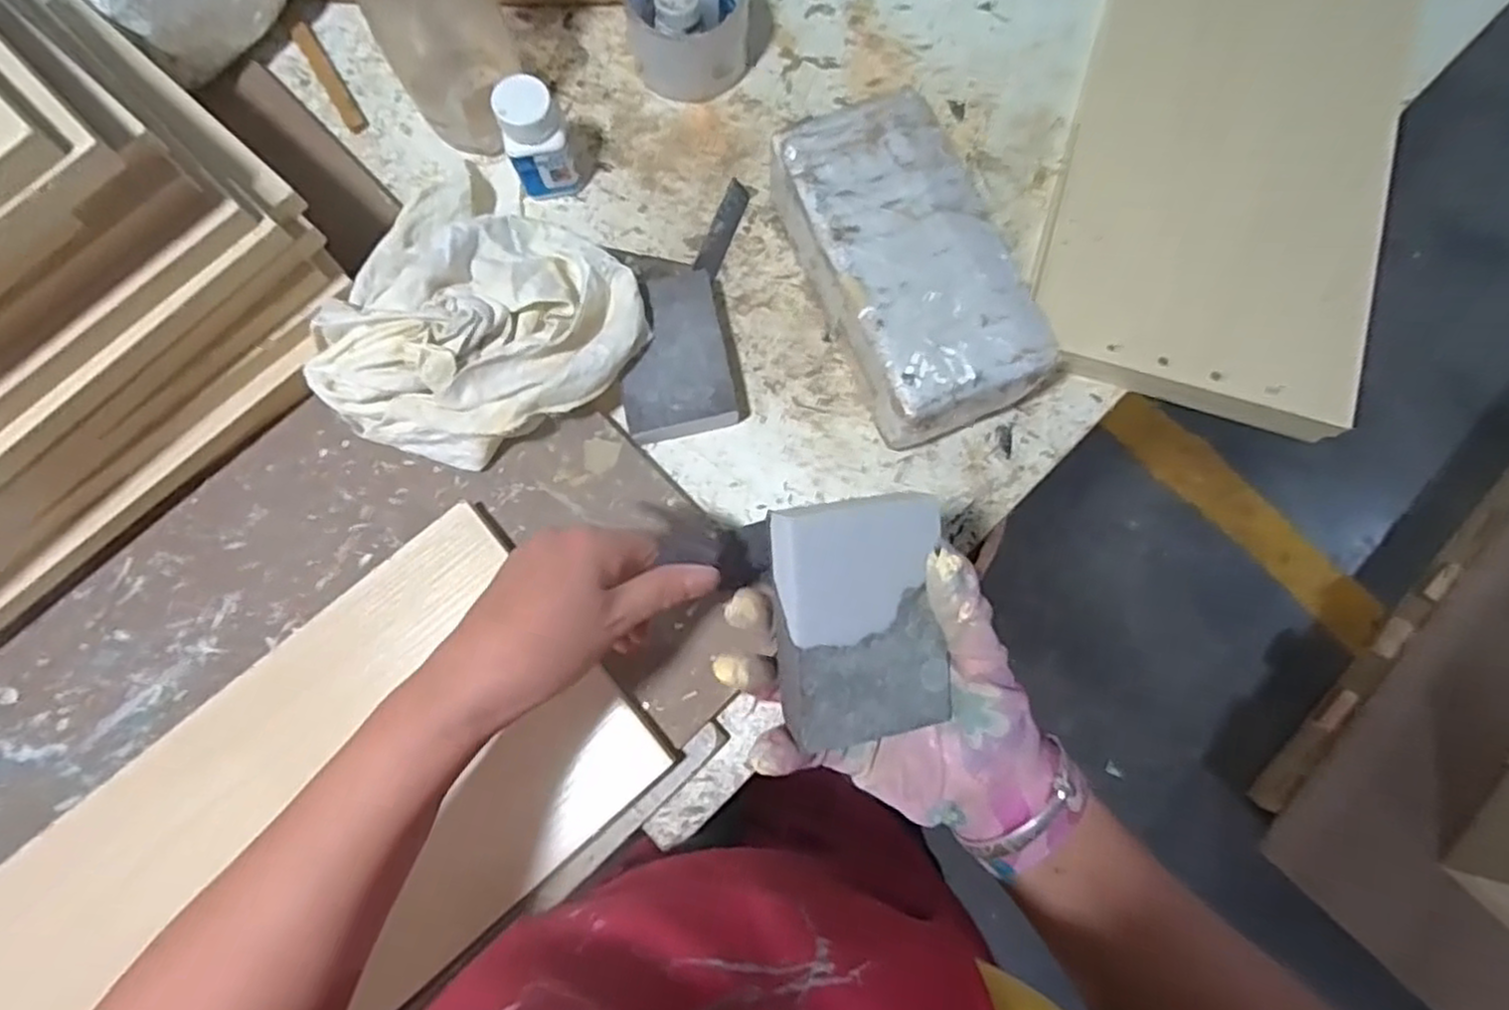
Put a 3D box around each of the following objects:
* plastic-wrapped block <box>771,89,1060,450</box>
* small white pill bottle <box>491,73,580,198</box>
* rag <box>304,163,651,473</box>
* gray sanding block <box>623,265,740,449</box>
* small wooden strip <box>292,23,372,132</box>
[{"bbox_3d":[0.091,-0.144,0.461,0.109,0.072,0.203,-26,80,-5],"label":"plastic-wrapped block"},{"bbox_3d":[-0.142,-0.237,0.477,0.037,0.074,0.035,0,79,-1],"label":"small white pill bottle"},{"bbox_3d":[-0.166,-0.110,0.446,0.170,0.086,0.175,29,80,5],"label":"rag"},{"bbox_3d":[-0.053,-0.094,0.471,0.066,0.028,0.104,-12,79,-3],"label":"gray sanding block"},{"bbox_3d":[-0.309,-0.311,0.527,0.016,0.004,0.100,-32,81,-6],"label":"small wooden strip"}]

